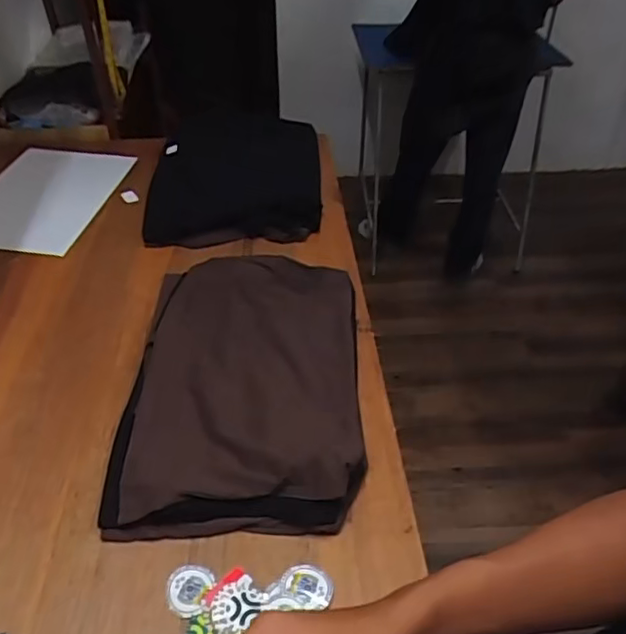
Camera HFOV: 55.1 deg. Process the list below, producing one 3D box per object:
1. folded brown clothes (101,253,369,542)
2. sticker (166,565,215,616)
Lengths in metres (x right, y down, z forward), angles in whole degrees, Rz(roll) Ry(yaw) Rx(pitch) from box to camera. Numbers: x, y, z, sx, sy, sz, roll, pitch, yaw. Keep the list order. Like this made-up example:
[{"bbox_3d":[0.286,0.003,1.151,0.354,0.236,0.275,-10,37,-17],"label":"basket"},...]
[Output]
[{"bbox_3d":[-0.105,0.084,0.943,0.357,0.064,0.521,0,47,-1],"label":"folded brown clothes"},{"bbox_3d":[-0.151,0.330,0.727,0.052,0.007,0.059,9,47,8],"label":"sticker"}]

